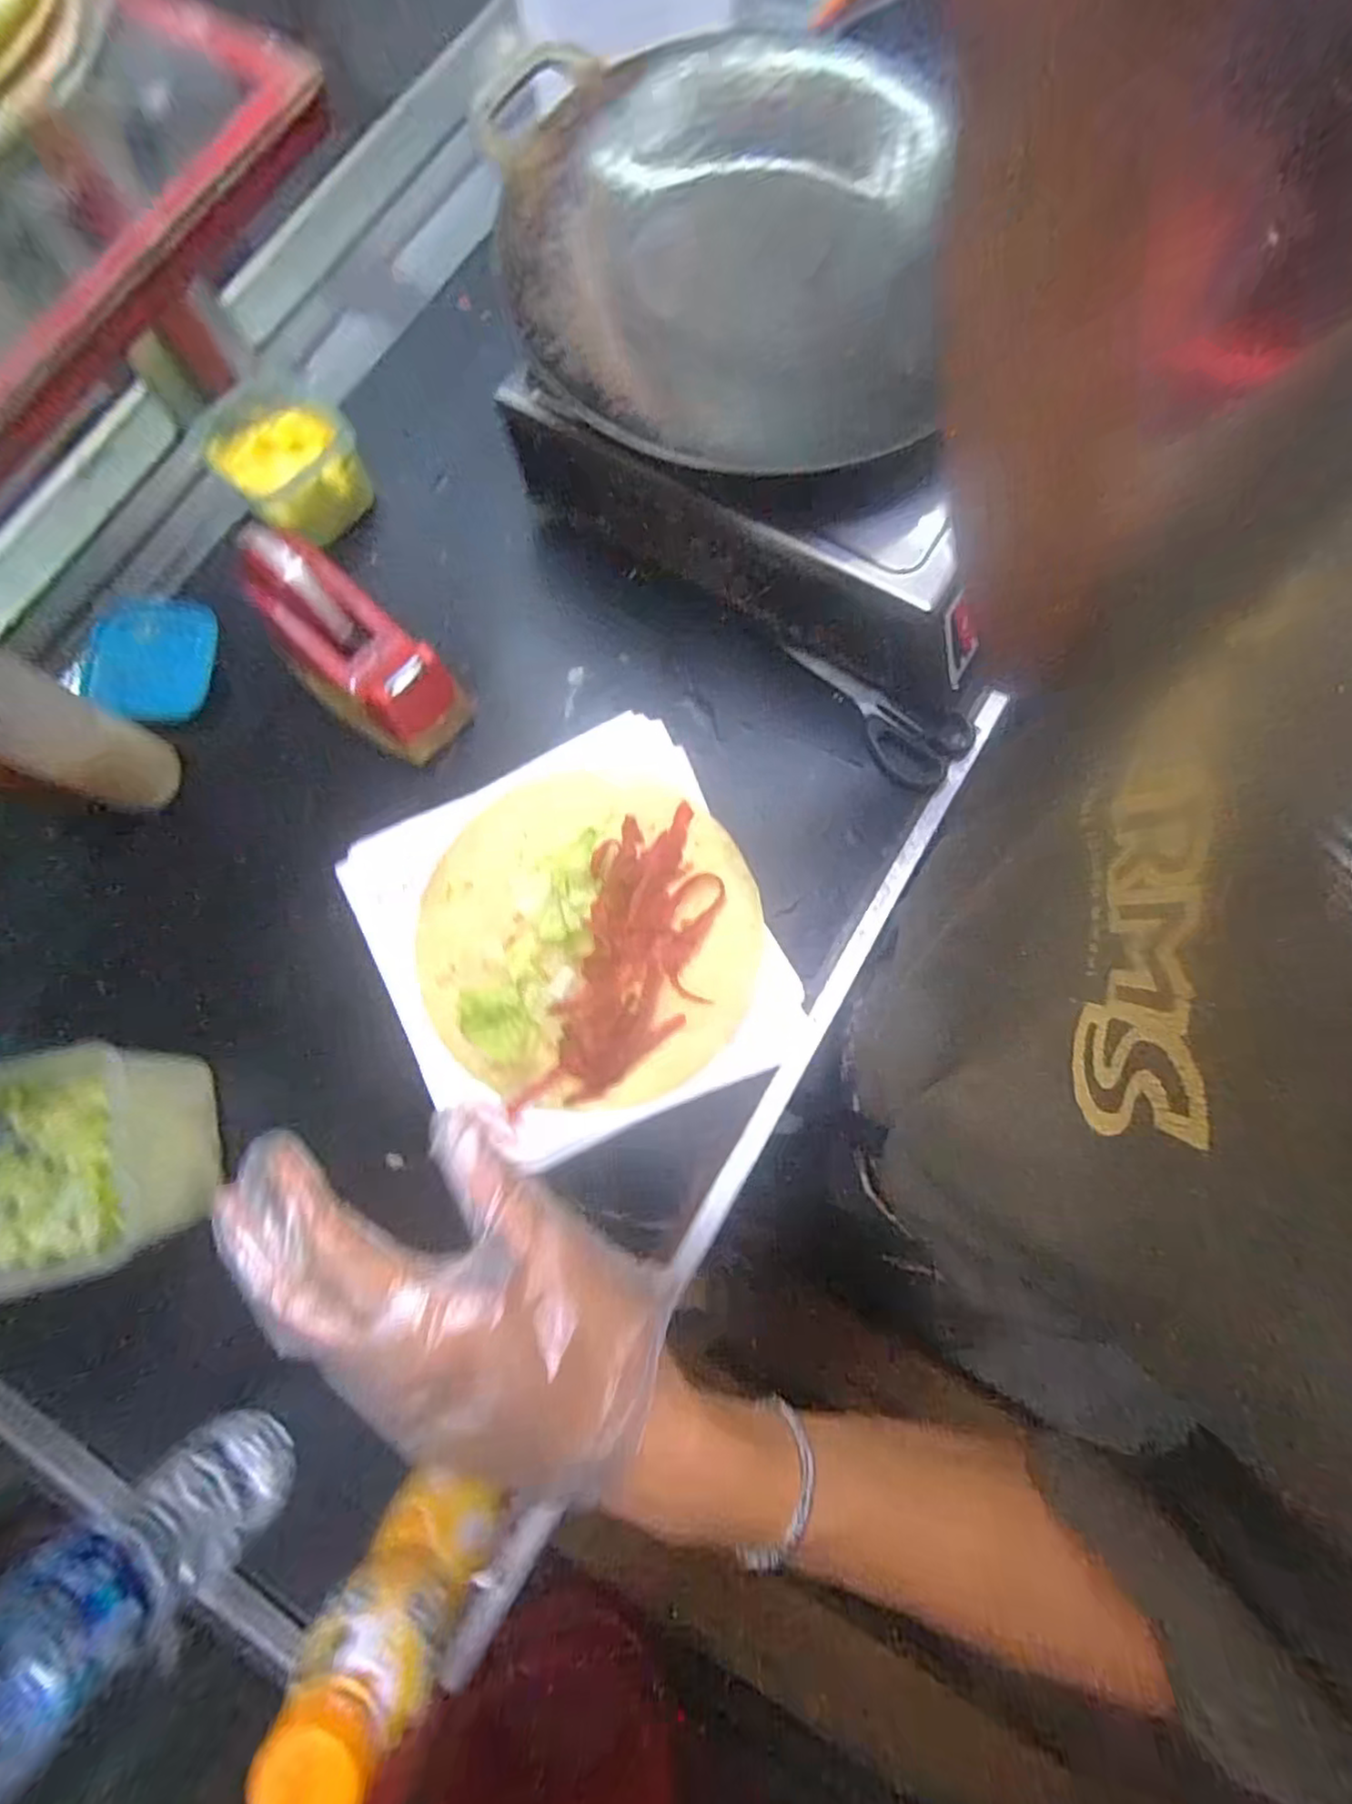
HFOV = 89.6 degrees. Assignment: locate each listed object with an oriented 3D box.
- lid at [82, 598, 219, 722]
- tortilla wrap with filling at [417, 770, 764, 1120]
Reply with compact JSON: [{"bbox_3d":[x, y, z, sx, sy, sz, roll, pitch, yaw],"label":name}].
[{"bbox_3d":[-0.428,-0.200,0.555,0.083,0.011,0.101,7,86,-21],"label":"lid"},{"bbox_3d":[-0.061,0.022,0.489,0.233,0.019,0.236,3,78,1],"label":"tortilla wrap with filling"}]

